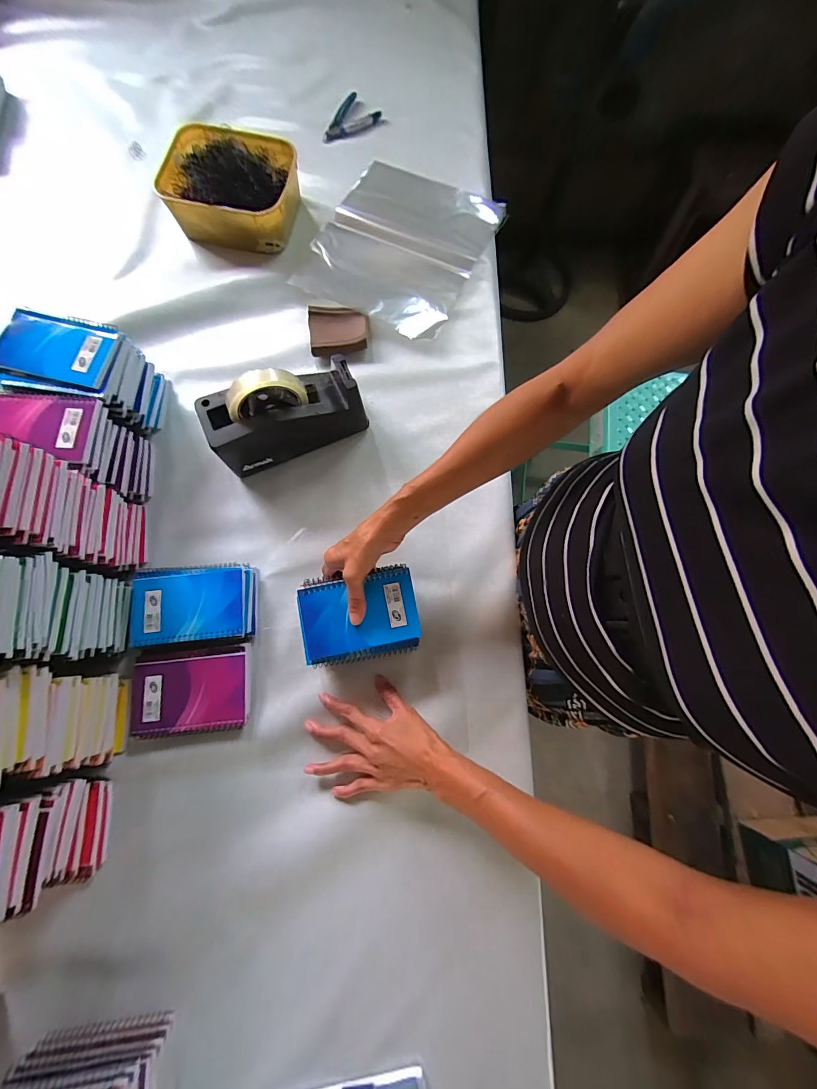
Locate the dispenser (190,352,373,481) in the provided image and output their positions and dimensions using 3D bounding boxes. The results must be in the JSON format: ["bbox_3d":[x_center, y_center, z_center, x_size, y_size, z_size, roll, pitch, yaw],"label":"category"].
[{"bbox_3d":[-0.161,-0.174,0.509,0.196,0.125,0.076,-23,78,-7],"label":"dispenser"}]

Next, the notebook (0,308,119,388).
[{"bbox_3d":[-0.424,-0.240,0.468,0.129,0.012,0.085,13,76,1],"label":"notebook"}]

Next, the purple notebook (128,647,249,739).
[{"bbox_3d":[-0.259,0.173,0.466,0.128,0.017,0.096,-6,76,-3],"label":"purple notebook"}]

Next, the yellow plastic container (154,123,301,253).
[{"bbox_3d":[-0.279,-0.565,0.612,0.198,0.078,0.163,6,76,0],"label":"yellow plastic container"}]

